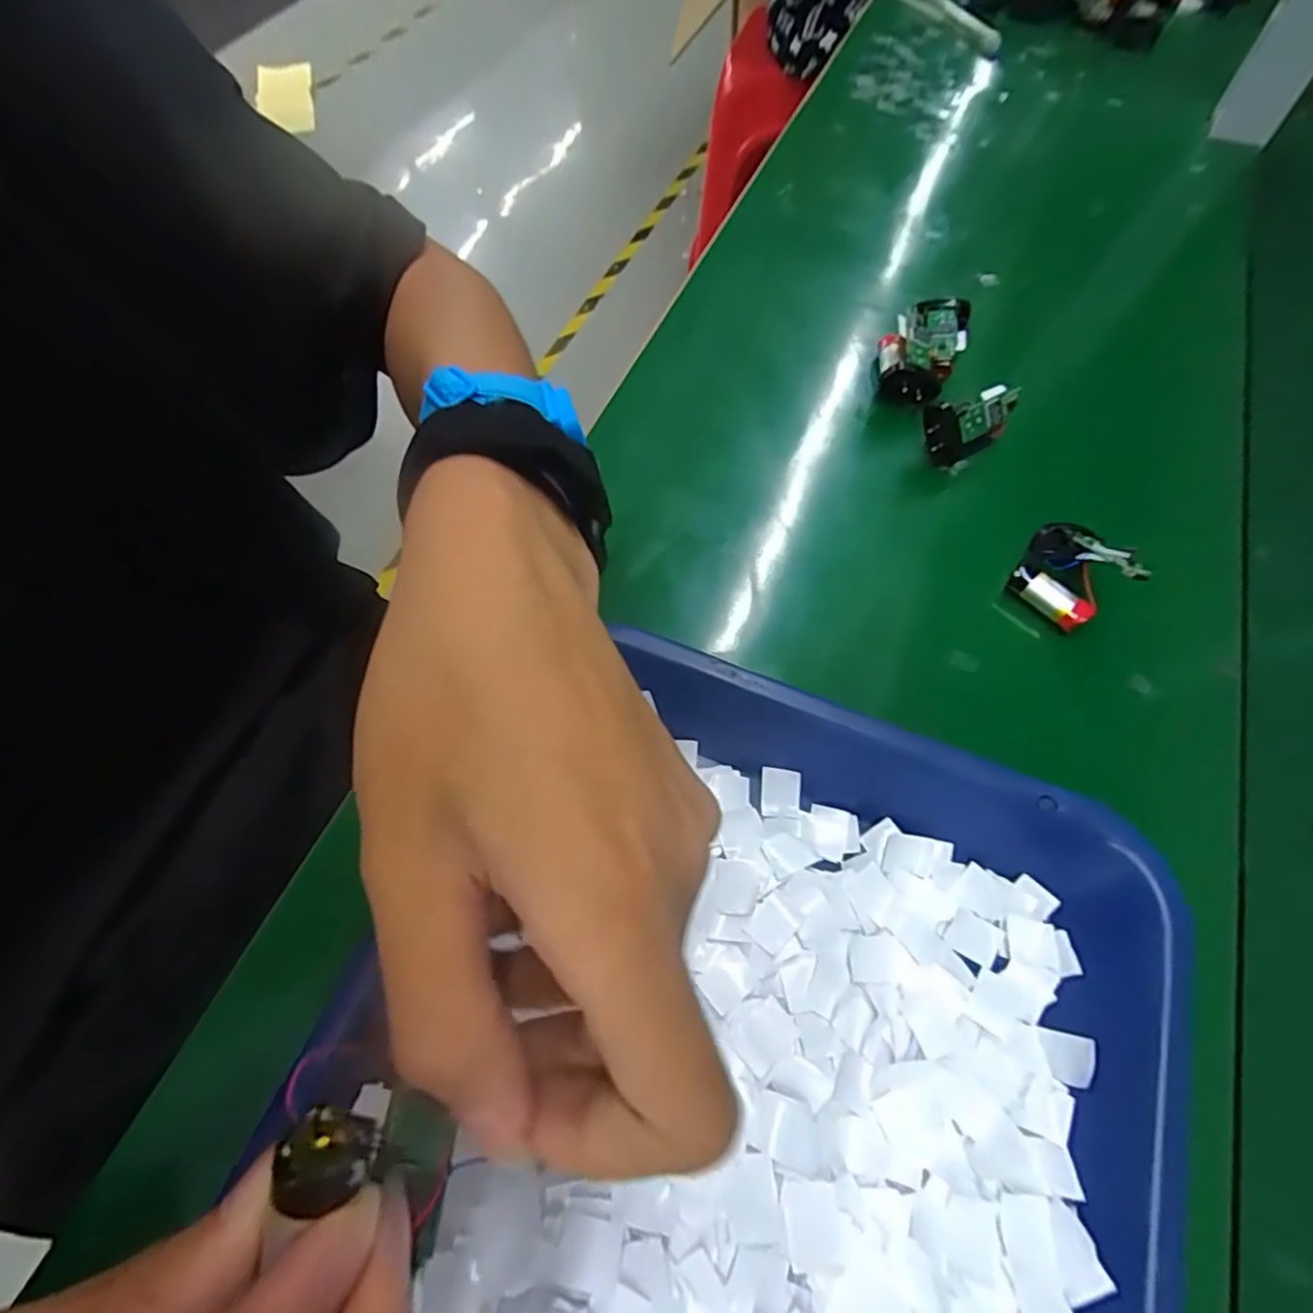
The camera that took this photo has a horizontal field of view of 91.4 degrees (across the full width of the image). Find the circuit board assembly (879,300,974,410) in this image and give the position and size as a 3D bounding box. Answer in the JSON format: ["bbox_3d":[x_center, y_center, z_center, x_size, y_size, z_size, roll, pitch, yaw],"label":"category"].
[{"bbox_3d":[0.149,-0.176,0.361,0.042,0.018,0.072,18,64,11],"label":"circuit board assembly"}]

